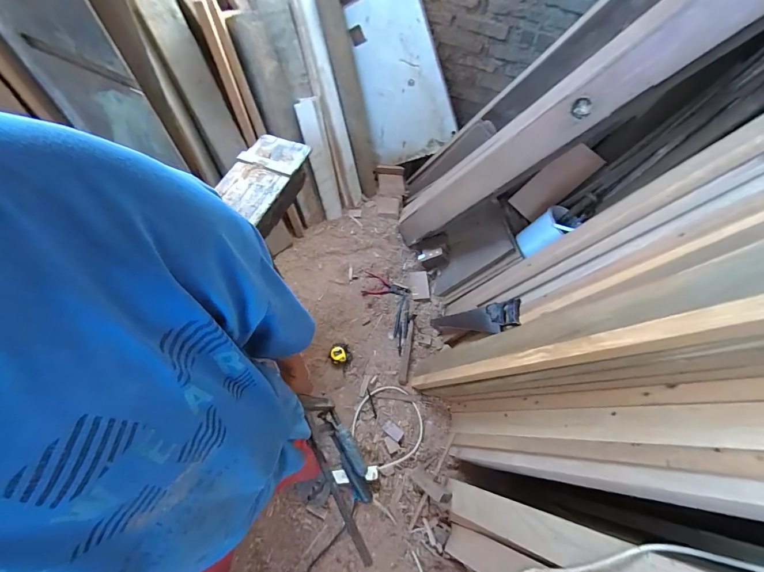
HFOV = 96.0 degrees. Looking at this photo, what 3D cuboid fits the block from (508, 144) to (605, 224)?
[{"bbox_3d":[0.694,-0.413,1.406,0.032,0.353,0.141,-35,84,-37],"label":"block"}]

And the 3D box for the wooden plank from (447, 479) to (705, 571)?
[{"bbox_3d":[0.403,0.609,0.835,0.044,0.736,0.113,28,63,-19],"label":"wooden plank"}]

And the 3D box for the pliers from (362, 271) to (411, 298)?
[{"bbox_3d":[0.018,0.015,1.528,0.212,0.013,0.112,16,62,4],"label":"pliers"}]

